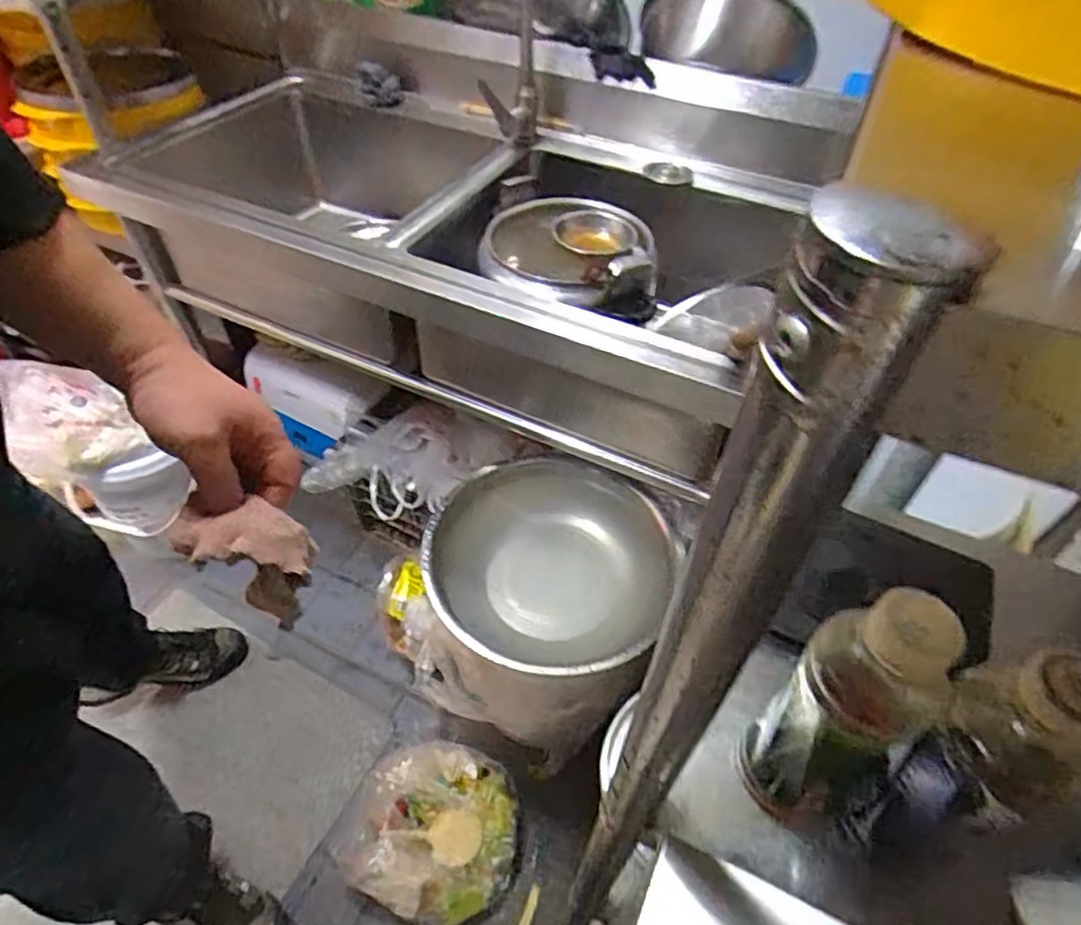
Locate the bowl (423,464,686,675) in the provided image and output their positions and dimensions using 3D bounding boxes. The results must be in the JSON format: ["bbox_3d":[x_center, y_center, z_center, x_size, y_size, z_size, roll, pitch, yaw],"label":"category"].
[{"bbox_3d":[0.010,0.159,0.987,0.366,0.098,0.360,2,48,-2],"label":"bowl"}]

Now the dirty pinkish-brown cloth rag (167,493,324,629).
[{"bbox_3d":[-0.210,0.068,0.460,0.091,0.079,0.049,15,49,10],"label":"dirty pinkish-brown cloth rag"}]

